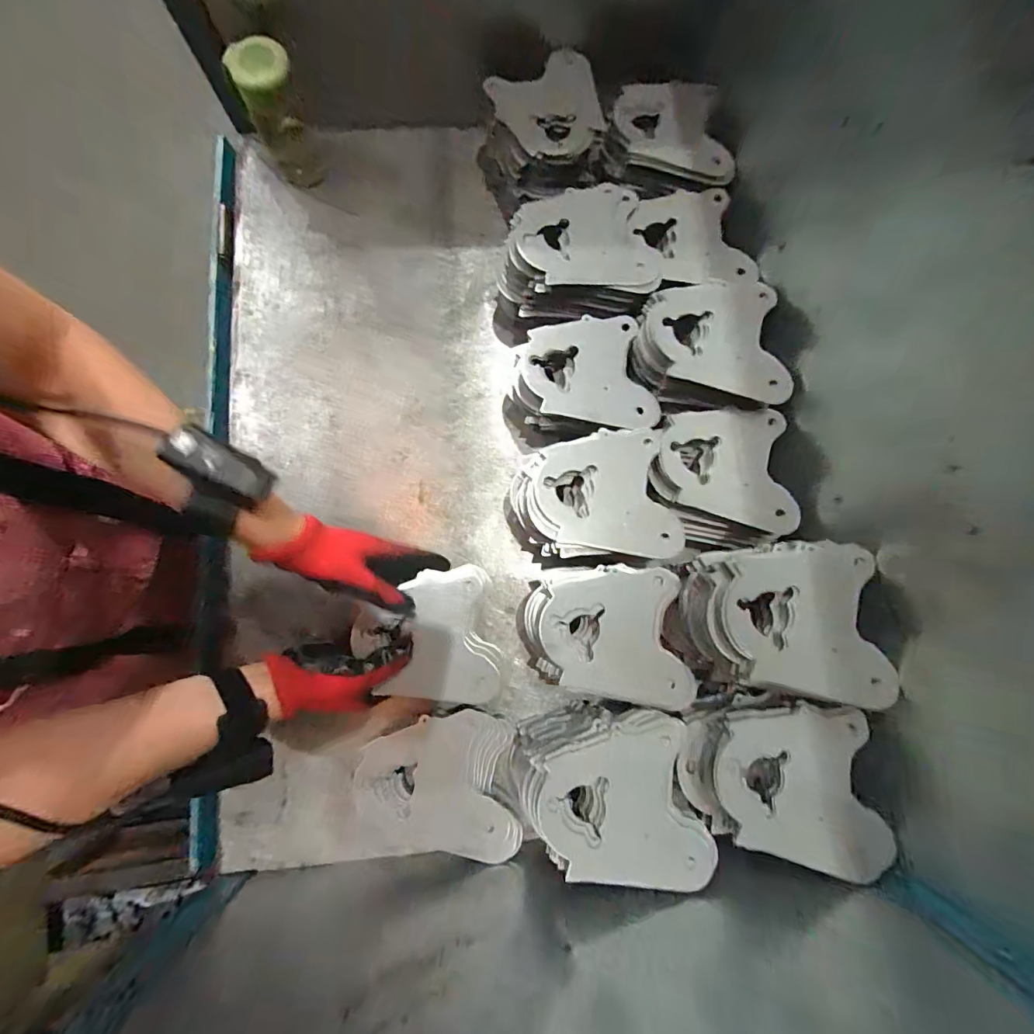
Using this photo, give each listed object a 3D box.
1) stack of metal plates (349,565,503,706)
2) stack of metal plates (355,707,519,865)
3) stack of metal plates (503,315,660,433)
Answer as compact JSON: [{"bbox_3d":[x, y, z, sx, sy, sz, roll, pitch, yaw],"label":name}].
[{"bbox_3d":[-0.091,0.128,0.450,0.138,0.016,0.135,-8,79,-12],"label":"stack of metal plates"},{"bbox_3d":[-0.082,0.276,0.455,0.159,0.046,0.137,-6,80,-2],"label":"stack of metal plates"},{"bbox_3d":[0.072,-0.144,0.513,0.142,0.086,0.133,-15,82,-4],"label":"stack of metal plates"}]

